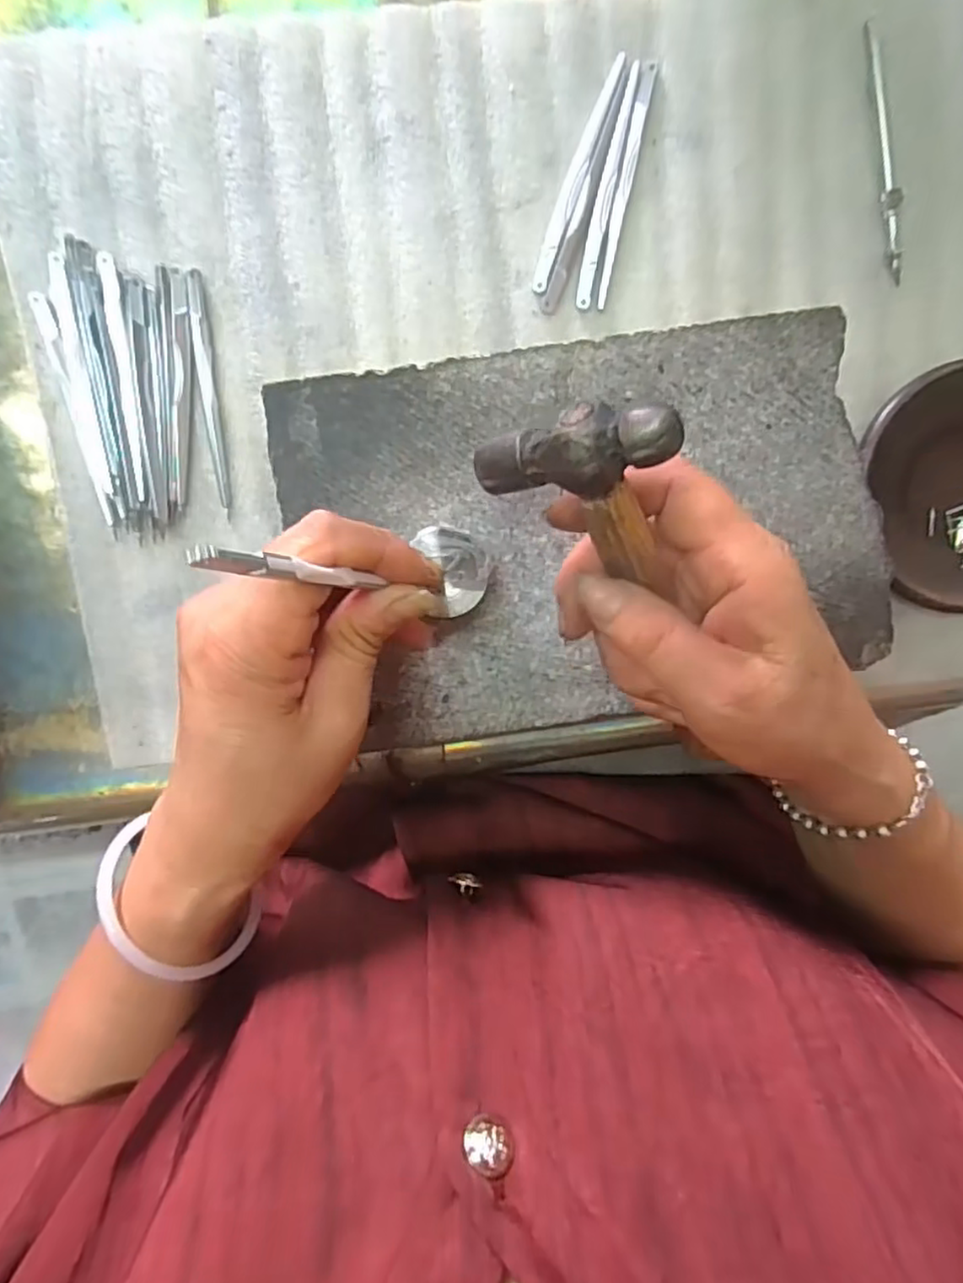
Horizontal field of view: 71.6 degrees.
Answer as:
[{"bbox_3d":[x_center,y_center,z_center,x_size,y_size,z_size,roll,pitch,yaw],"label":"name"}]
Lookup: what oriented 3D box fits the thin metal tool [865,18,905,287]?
[{"bbox_3d":[0.182,-0.218,0.298,0.008,0.004,0.107,-11,98,-1],"label":"thin metal tool"}]

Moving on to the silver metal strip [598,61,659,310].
[{"bbox_3d":[0.064,-0.205,0.299,0.007,0.004,0.101,12,97,-4],"label":"silver metal strip"}]

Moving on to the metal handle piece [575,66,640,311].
[{"bbox_3d":[0.057,-0.204,0.299,0.009,0.004,0.102,12,97,-4],"label":"metal handle piece"}]

